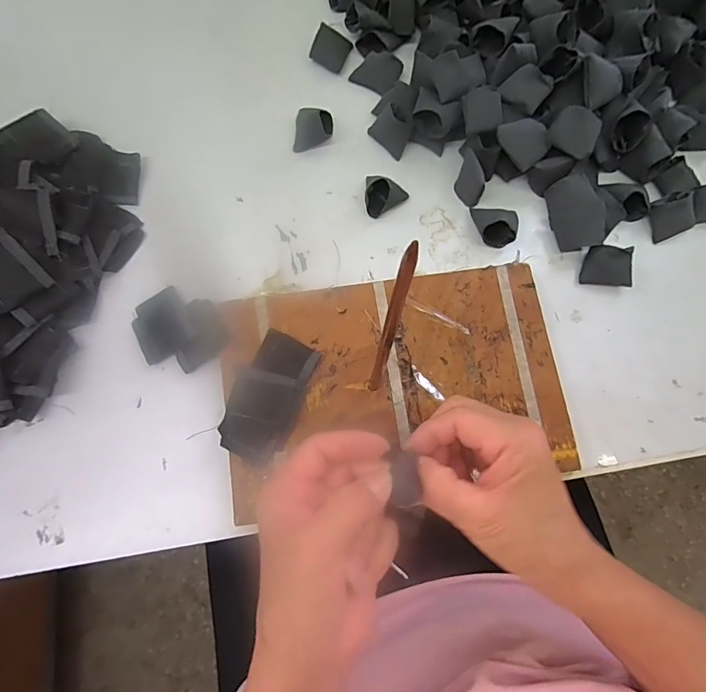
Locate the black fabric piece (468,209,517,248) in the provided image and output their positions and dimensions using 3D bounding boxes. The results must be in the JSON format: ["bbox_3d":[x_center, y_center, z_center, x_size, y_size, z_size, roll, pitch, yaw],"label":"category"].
[{"bbox_3d":[0.128,-0.110,0.381,0.040,0.026,0.035,4,75,-1],"label":"black fabric piece"}]

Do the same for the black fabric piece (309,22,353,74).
[{"bbox_3d":[-0.021,-0.297,0.425,0.032,0.018,0.036,28,76,5],"label":"black fabric piece"}]

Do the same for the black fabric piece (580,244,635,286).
[{"bbox_3d":[0.226,-0.070,0.376,0.041,0.022,0.031,9,75,0],"label":"black fabric piece"}]

